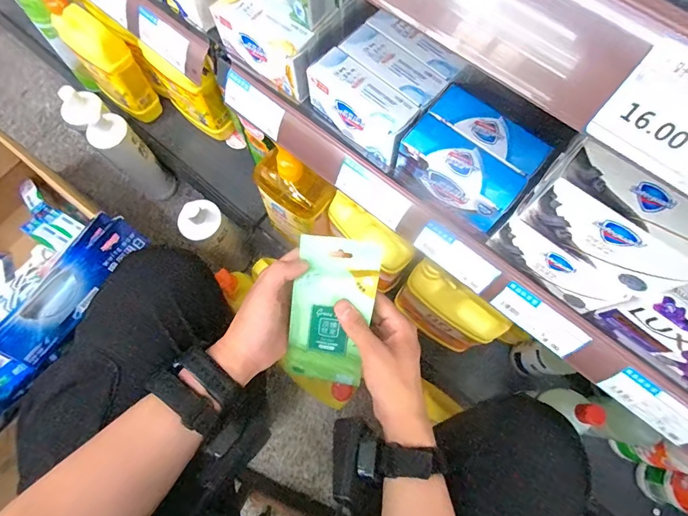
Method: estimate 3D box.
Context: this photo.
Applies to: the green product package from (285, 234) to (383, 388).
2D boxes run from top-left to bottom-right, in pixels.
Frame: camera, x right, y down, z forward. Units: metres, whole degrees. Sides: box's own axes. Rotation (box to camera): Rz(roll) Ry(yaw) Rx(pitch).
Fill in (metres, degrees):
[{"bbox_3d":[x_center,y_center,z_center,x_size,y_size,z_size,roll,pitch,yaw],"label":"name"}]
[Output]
[{"bbox_3d":[-0.013,0.056,0.404,0.079,0.012,0.151,12,106,4],"label":"green product package"}]

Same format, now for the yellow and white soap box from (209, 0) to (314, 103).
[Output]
[{"bbox_3d":[-0.077,-0.209,0.385,0.100,0.049,0.035,36,76,10],"label":"yellow and white soap box"}]

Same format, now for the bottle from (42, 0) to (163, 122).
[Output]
[{"bbox_3d":[-0.457,-0.374,0.773,0.130,0.238,0.067,40,77,11],"label":"bottle"}]

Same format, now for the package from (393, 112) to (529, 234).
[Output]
[{"bbox_3d":[0.095,-0.069,0.334,0.097,0.049,0.037,40,77,11],"label":"package"}]

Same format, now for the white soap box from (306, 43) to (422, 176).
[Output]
[{"bbox_3d":[0.017,-0.133,0.360,0.104,0.056,0.037,42,77,12],"label":"white soap box"}]

